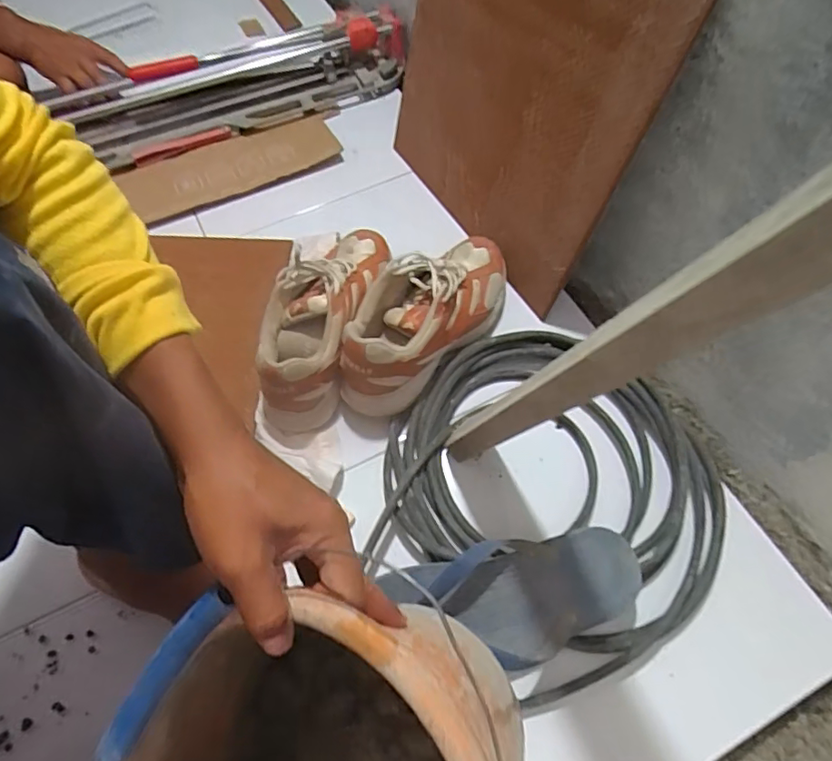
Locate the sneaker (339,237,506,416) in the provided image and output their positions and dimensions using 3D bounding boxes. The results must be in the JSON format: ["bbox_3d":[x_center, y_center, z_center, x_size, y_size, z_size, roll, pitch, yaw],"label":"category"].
[{"bbox_3d":[0.016,-0.085,0.664,0.108,0.110,0.275,37,68,20],"label":"sneaker"}]

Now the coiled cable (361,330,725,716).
[{"bbox_3d":[0.139,0.109,0.603,0.354,0.055,0.353,34,67,19],"label":"coiled cable"}]

